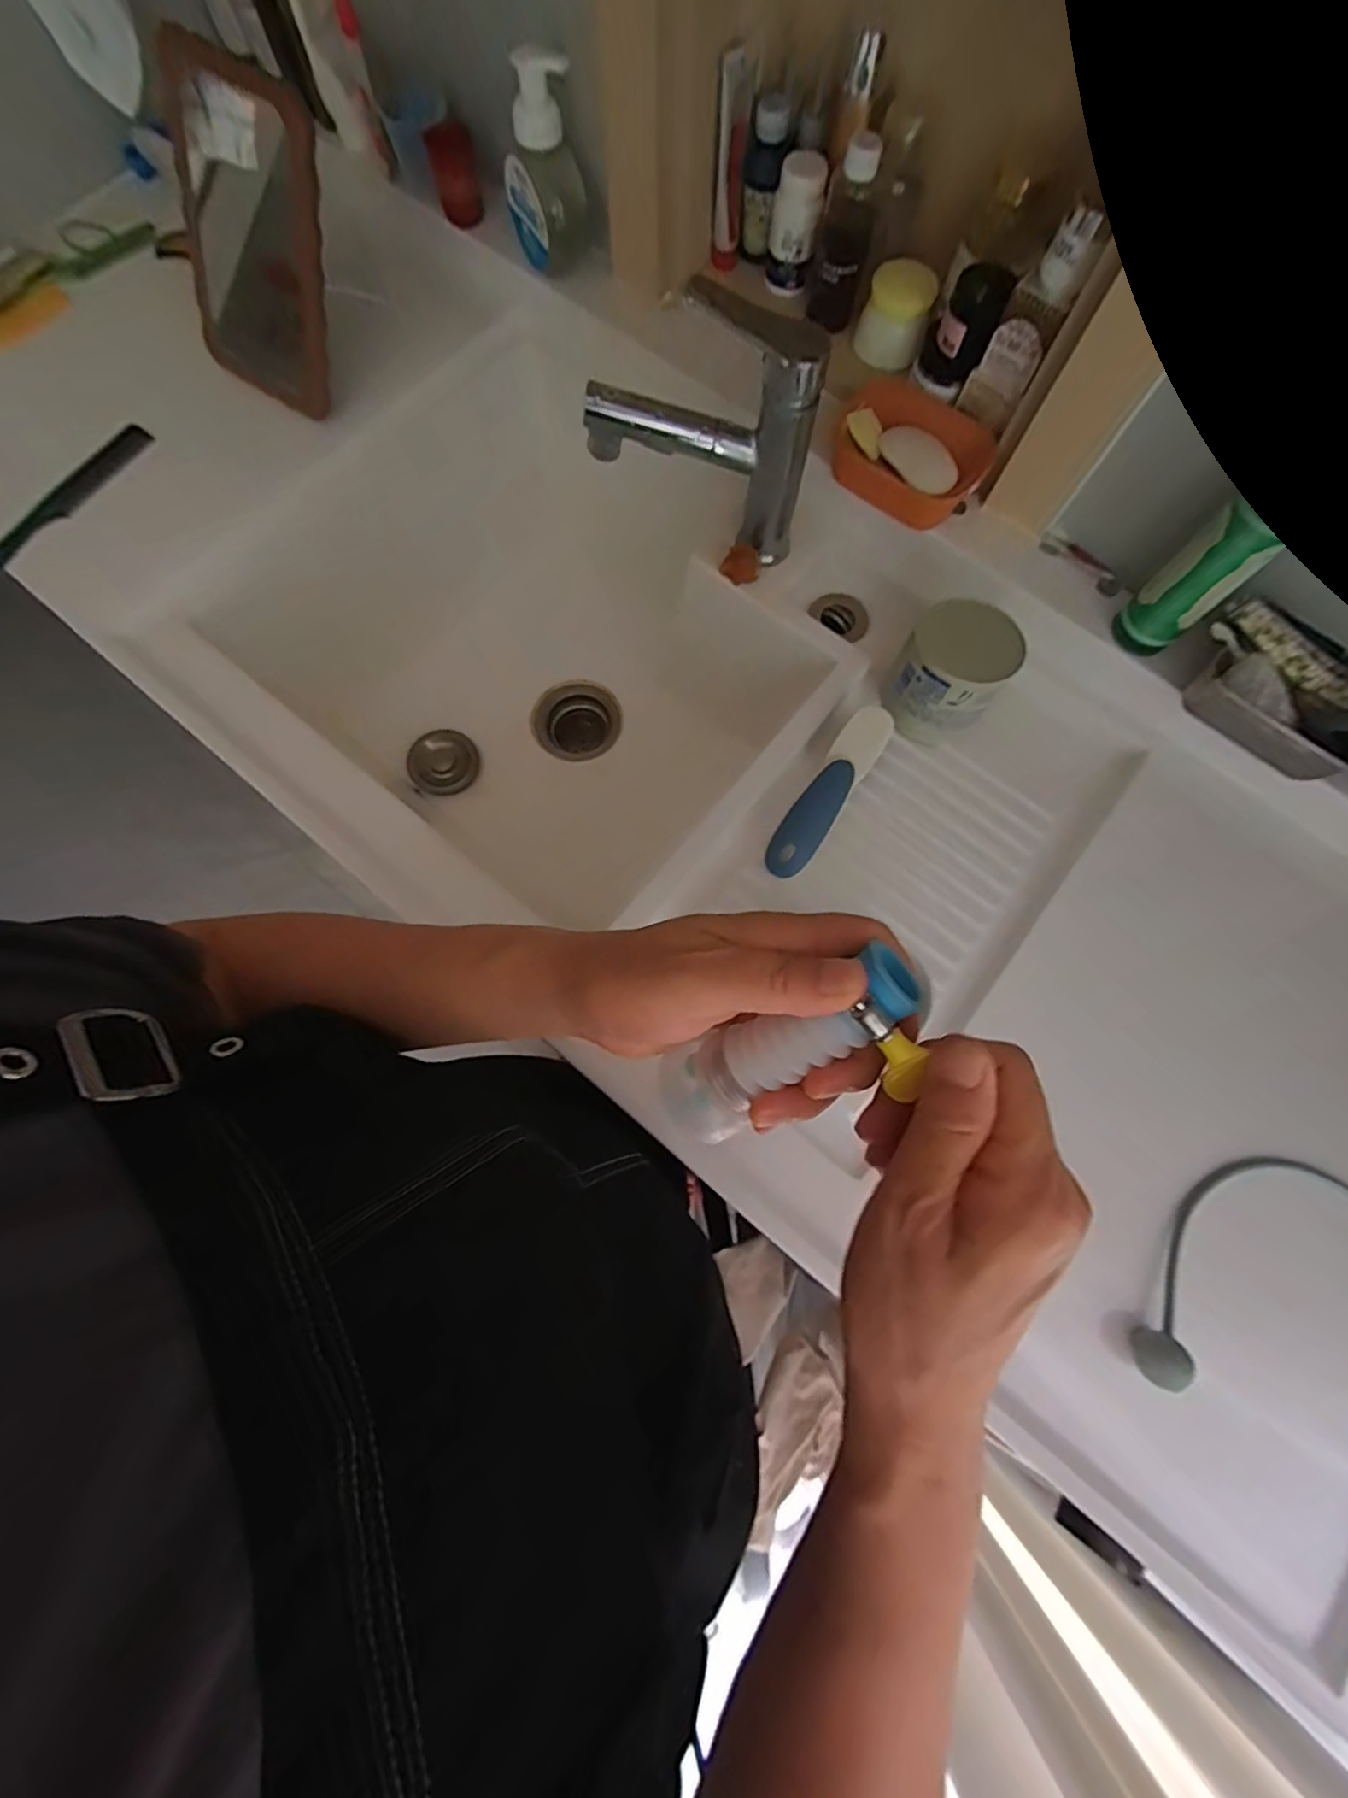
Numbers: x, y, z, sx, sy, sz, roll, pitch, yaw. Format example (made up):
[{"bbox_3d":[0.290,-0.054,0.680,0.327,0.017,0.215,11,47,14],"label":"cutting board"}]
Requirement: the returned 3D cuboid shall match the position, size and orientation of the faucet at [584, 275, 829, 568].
[{"bbox_3d":[0.022,-0.379,0.508,0.180,0.179,0.054,14,77,2],"label":"faucet"}]

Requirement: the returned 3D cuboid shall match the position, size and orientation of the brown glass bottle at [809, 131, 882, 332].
[{"bbox_3d":[0.151,-0.579,0.533,0.047,0.115,0.058,15,77,2],"label":"brown glass bottle"}]

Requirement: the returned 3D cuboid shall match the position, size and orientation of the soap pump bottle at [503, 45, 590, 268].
[{"bbox_3d":[-0.121,-0.668,0.569,0.061,0.151,0.063,-26,78,-7],"label":"soap pump bottle"}]

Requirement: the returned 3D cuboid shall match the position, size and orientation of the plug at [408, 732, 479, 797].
[{"bbox_3d":[-0.281,-0.166,0.745,0.080,0.023,0.078,4,77,-12],"label":"plug"}]

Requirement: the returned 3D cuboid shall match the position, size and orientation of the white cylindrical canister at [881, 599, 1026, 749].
[{"bbox_3d":[0.233,-0.191,0.525,0.085,0.075,0.089,0,76,-1],"label":"white cylindrical canister"}]

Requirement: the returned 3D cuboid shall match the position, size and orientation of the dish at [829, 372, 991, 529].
[{"bbox_3d":[0.213,-0.398,0.544,0.134,0.038,0.111,34,78,7],"label":"dish"}]

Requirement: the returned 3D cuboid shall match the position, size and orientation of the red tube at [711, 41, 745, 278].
[{"bbox_3d":[0.049,-0.641,0.537,0.026,0.124,0.025,5,76,0],"label":"red tube"}]

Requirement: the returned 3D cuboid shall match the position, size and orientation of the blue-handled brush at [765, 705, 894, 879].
[{"bbox_3d":[0.135,-0.095,0.523,0.038,0.036,0.152,33,78,7],"label":"blue-handled brush"}]

